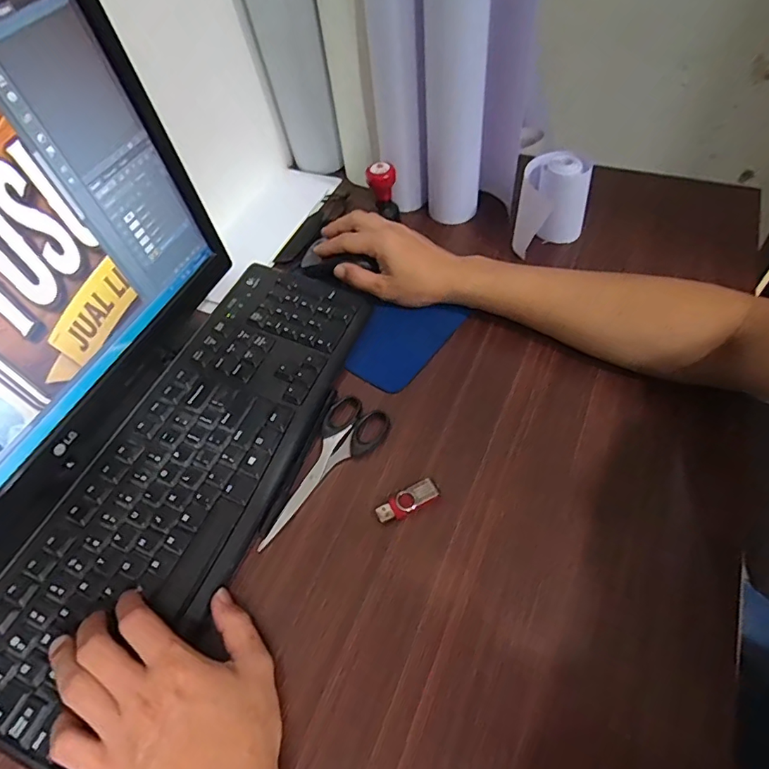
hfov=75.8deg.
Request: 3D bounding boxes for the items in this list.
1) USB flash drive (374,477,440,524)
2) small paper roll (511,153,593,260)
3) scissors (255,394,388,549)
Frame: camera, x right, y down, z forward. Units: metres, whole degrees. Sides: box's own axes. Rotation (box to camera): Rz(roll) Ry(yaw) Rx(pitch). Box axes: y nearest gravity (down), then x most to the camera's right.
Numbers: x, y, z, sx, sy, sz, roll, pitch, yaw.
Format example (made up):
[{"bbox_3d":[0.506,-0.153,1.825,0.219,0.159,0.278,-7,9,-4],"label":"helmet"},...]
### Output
[{"bbox_3d":[0.018,0.095,0.398,0.051,0.011,0.019,-25,62,-17],"label":"USB flash drive"},{"bbox_3d":[0.179,-0.197,0.542,0.073,0.093,0.068,1,57,-1],"label":"small paper roll"},{"bbox_3d":[-0.052,0.076,0.423,0.054,0.011,0.147,26,60,14],"label":"scissors"}]

